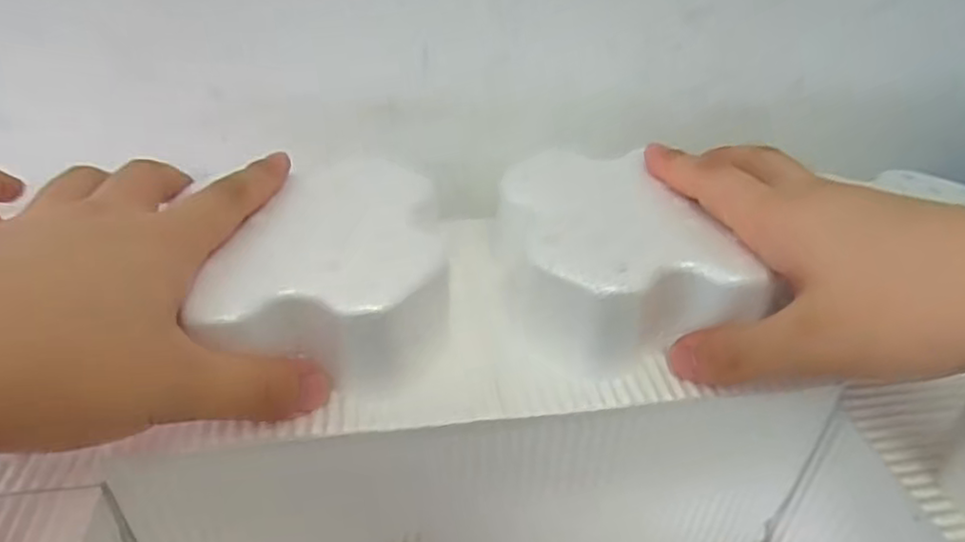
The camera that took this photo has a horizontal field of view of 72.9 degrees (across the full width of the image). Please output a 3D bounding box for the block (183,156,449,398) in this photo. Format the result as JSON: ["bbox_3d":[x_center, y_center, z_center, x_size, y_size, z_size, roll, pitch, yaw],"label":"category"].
[{"bbox_3d":[-0.064,0.002,0.284,0.093,0.050,0.116,-2,36,-9],"label":"block"}]

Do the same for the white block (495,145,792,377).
[{"bbox_3d":[0.051,-0.006,0.302,0.099,0.053,0.114,-6,37,-14],"label":"white block"}]

